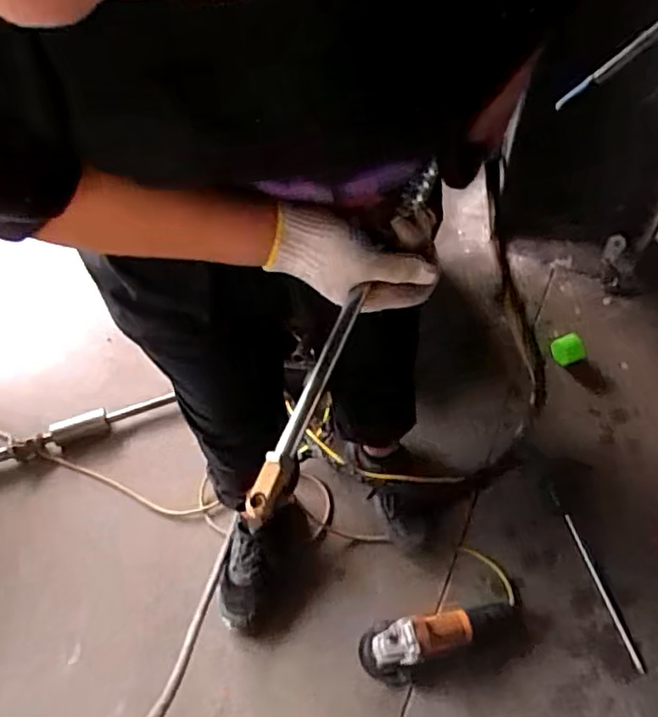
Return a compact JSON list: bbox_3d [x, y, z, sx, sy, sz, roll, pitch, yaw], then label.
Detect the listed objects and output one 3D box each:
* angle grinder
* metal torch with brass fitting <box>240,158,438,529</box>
[{"bbox_3d":[0.212,0.498,1.091,0.306,0.095,0.100,-8,48,-19],"label":"angle grinder"},{"bbox_3d":[0.012,-0.027,0.515,0.021,0.018,0.358,18,68,19],"label":"metal torch with brass fitting"}]

